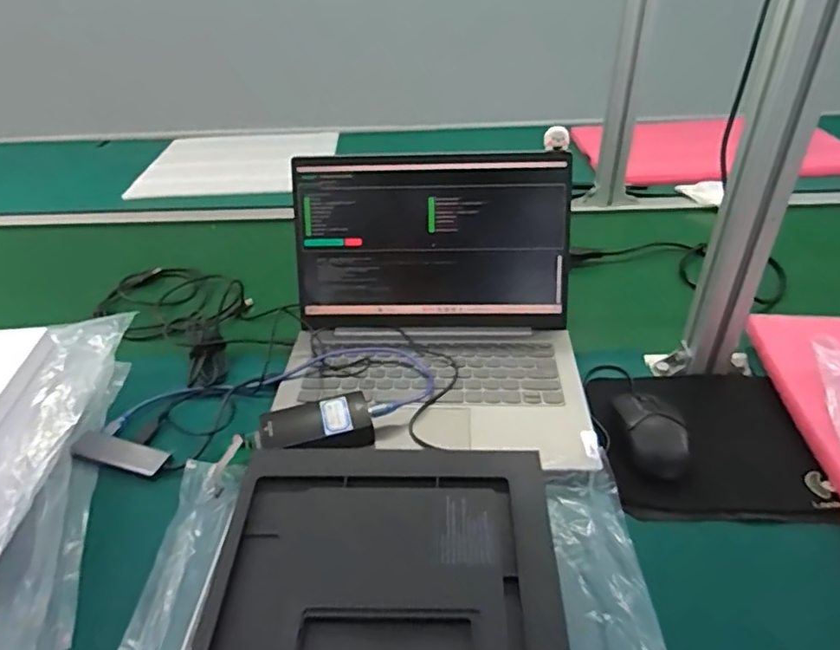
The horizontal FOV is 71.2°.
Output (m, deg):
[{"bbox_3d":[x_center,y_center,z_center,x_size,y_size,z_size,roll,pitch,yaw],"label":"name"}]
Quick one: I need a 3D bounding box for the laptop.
[{"bbox_3d":[0.011,-0.027,0.604,0.317,0.181,0.288,-1,37,2],"label":"laptop"}]

